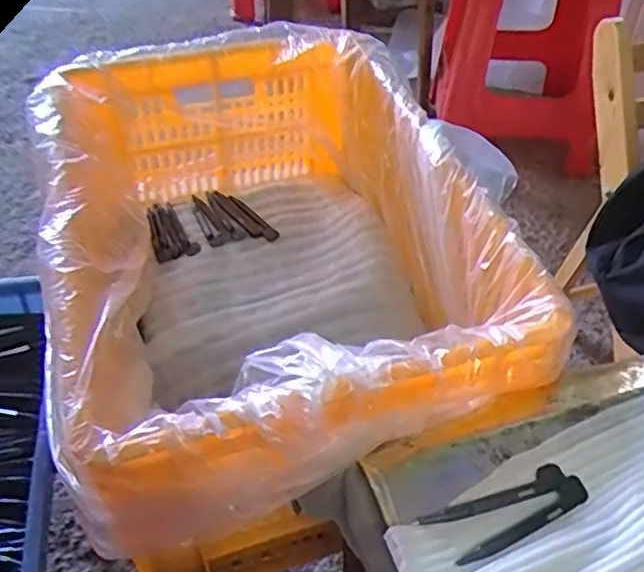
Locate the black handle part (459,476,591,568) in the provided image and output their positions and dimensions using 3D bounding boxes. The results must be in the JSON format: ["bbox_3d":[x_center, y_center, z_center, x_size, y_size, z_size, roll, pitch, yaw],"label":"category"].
[{"bbox_3d":[0.122,0.141,0.405,0.099,0.005,0.017,-27,51,-25],"label":"black handle part"}]

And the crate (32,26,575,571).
[{"bbox_3d":[-0.047,-0.025,0.623,0.344,0.194,0.483,-11,45,-11],"label":"crate"}]

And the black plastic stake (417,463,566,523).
[{"bbox_3d":[0.107,0.129,0.419,0.099,0.009,0.016,-17,47,-17],"label":"black plastic stake"}]

